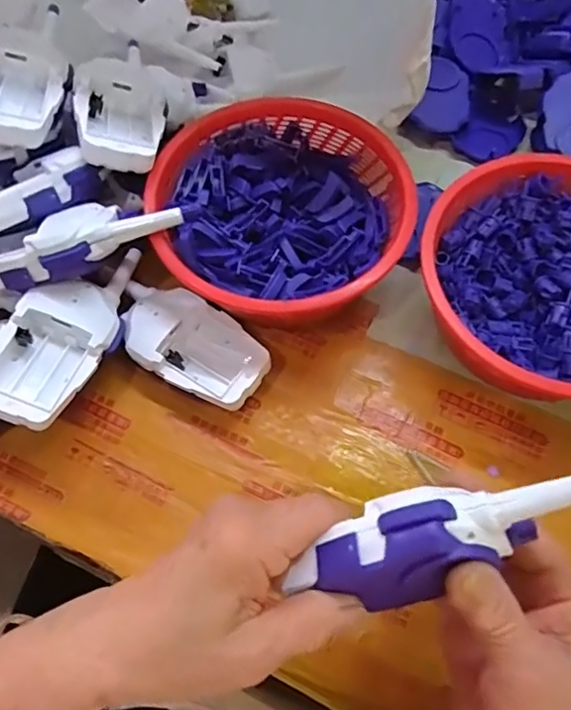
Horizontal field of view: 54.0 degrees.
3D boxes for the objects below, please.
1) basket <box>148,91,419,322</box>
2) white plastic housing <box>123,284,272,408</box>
[{"bbox_3d":[-0.001,-0.108,0.424,0.177,0.076,0.167,1,66,-1],"label":"basket"},{"bbox_3d":[-0.071,-0.007,0.406,0.120,0.033,0.062,31,69,12],"label":"white plastic housing"}]

